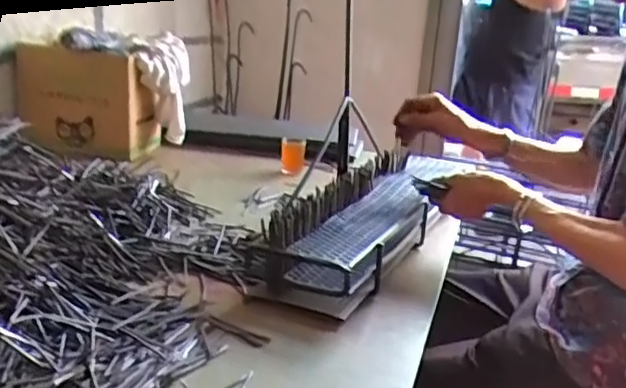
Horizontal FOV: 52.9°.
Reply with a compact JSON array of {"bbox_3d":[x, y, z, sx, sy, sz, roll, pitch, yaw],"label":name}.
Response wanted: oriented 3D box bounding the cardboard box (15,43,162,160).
[{"bbox_3d":[-0.532,-0.226,1.491,0.297,0.236,0.119,7,17,11],"label":"cardboard box"}]

